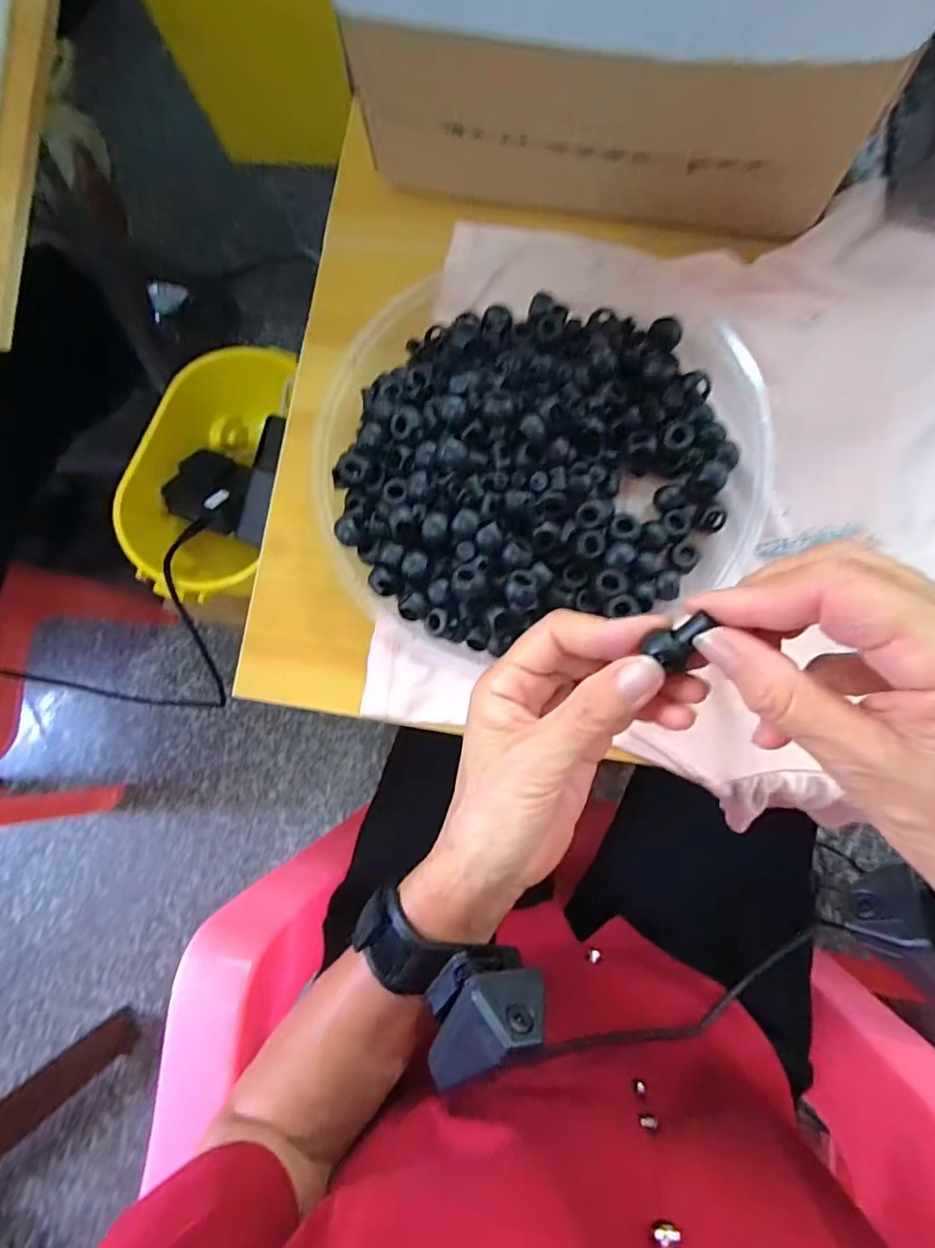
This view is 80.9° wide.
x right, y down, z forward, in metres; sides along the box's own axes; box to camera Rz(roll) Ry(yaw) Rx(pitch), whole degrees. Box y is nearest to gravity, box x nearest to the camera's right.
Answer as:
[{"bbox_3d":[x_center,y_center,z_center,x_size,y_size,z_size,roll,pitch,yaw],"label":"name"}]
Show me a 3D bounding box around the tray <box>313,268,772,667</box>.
[{"bbox_3d":[0.035,-0.100,0.301,0.240,0.038,0.237,-16,81,3],"label":"tray"}]

